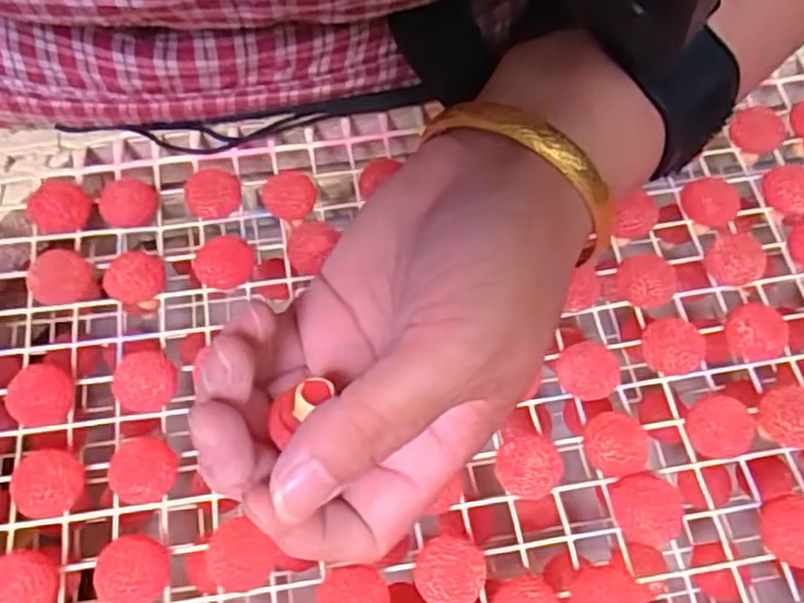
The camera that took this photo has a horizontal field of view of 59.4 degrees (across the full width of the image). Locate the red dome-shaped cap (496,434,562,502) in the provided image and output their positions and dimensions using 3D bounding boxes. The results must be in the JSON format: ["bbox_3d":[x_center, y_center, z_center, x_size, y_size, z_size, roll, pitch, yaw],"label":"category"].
[{"bbox_3d":[0.042,0.055,0.234,0.022,0.008,0.019,-5,61,-2],"label":"red dome-shaped cap"}]

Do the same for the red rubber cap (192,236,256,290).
[{"bbox_3d":[-0.068,-0.015,0.267,0.023,0.005,0.019,13,62,7],"label":"red rubber cap"}]

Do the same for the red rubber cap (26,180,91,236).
[{"bbox_3d":[-0.134,-0.037,0.276,0.018,0.011,0.021,32,66,17],"label":"red rubber cap"}]

